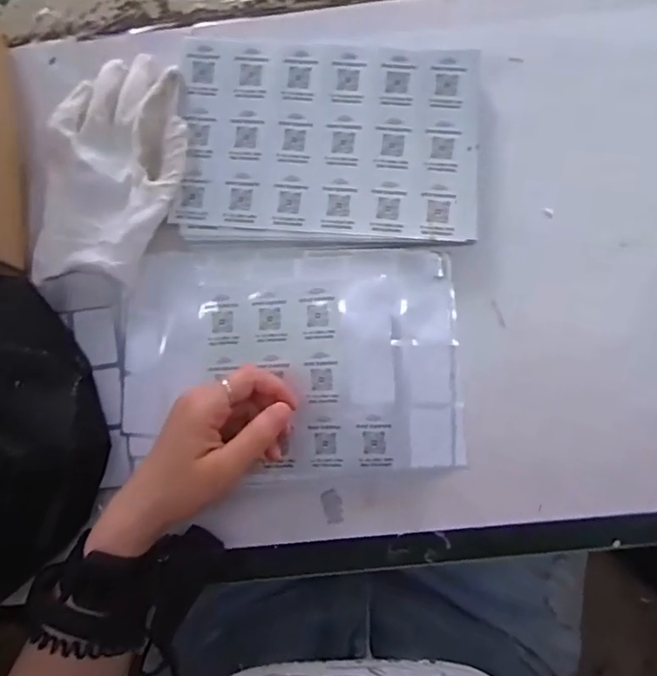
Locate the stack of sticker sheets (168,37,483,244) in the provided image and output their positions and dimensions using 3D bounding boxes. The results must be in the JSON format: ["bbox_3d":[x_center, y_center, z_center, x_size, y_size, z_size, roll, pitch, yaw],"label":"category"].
[{"bbox_3d":[0.000,-0.137,0.402,0.205,0.010,0.139,1,88,2],"label":"stack of sticker sheets"}]

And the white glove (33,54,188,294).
[{"bbox_3d":[-0.152,-0.119,0.404,0.099,0.020,0.158,7,87,4],"label":"white glove"}]

